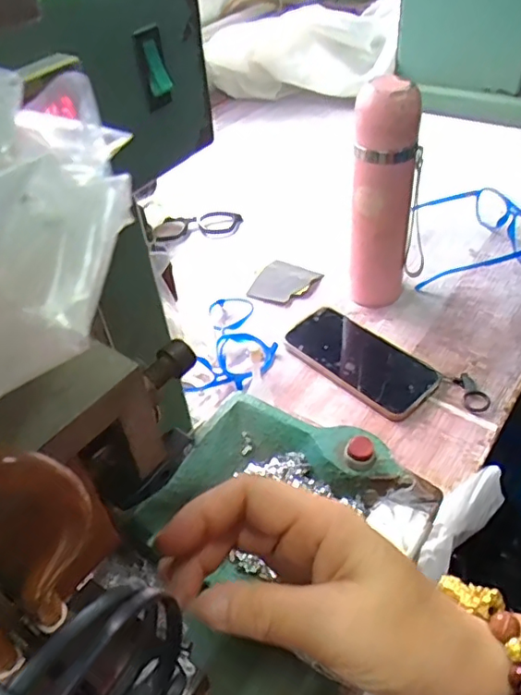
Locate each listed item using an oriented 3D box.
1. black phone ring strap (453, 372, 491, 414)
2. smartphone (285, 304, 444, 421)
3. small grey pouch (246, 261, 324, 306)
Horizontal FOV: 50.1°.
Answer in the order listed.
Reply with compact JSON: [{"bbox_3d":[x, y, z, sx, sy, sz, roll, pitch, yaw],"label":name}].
[{"bbox_3d":[0.207,0.043,0.545,0.024,0.004,0.049,-8,44,-2],"label":"black phone ring strap"},{"bbox_3d":[0.105,0.011,0.587,0.084,0.012,0.158,-35,51,-27],"label":"smartphone"},{"bbox_3d":[0.030,-0.080,0.695,0.071,0.009,0.076,22,51,26],"label":"small grey pouch"}]

